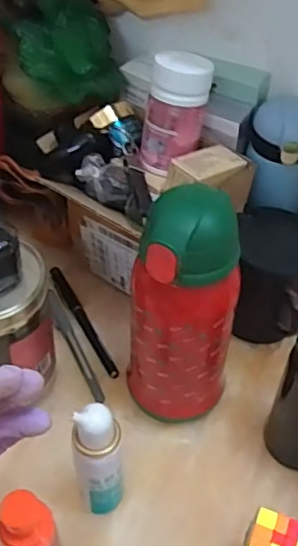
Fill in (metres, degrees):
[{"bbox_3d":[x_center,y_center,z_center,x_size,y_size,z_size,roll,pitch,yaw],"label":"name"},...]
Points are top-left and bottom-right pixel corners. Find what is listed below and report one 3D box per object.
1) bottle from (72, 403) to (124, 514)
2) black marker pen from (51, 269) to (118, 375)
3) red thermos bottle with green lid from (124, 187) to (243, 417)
[{"bbox_3d":[-0.034,0.132,0.410,0.031,0.116,0.026,-5,46,-8],"label":"bottle"},{"bbox_3d":[-0.064,0.043,0.566,0.014,0.009,0.141,-21,50,-22],"label":"black marker pen"},{"bbox_3d":[0.025,0.034,0.446,0.075,0.207,0.066,5,45,3],"label":"red thermos bottle with green lid"}]

